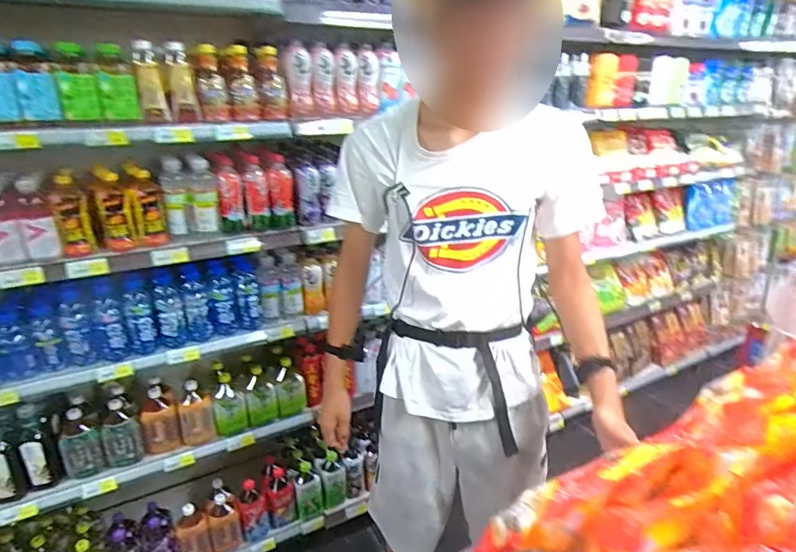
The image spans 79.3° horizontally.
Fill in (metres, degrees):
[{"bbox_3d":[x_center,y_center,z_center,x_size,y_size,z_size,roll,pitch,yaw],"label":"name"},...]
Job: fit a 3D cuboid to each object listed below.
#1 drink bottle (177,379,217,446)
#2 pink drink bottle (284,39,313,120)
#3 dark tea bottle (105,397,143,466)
[{"bbox_3d":[-0.633,0.427,1.504,0.094,0.175,0.083,-10,24,-24],"label":"drink bottle"},{"bbox_3d":[-0.281,-0.550,1.355,0.068,0.197,0.062,-4,22,-10],"label":"pink drink bottle"},{"bbox_3d":[-0.809,0.461,1.402,0.083,0.190,0.078,-15,26,-33],"label":"dark tea bottle"}]

